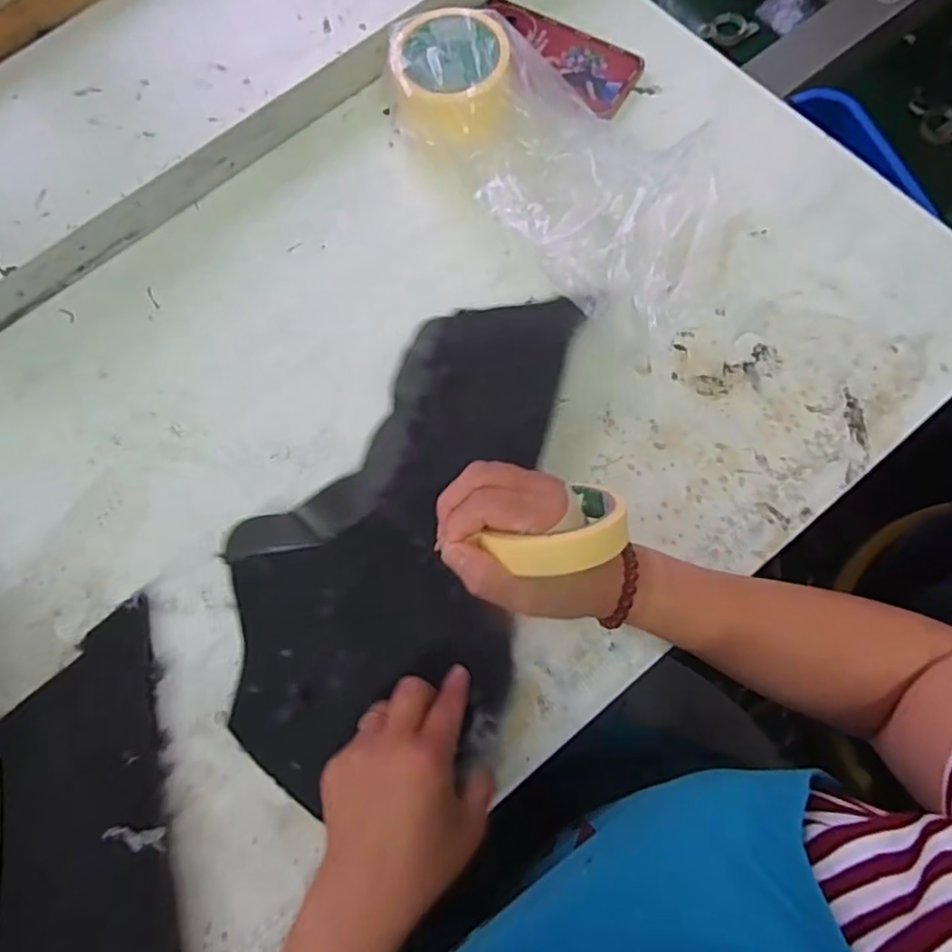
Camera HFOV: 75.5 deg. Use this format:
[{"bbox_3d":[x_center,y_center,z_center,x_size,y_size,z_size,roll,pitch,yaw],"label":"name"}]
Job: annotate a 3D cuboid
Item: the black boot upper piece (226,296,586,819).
[{"bbox_3d":[-0.058,0.032,0.433,0.196,0.036,0.353,11,75,6],"label":"black boot upper piece"}]

